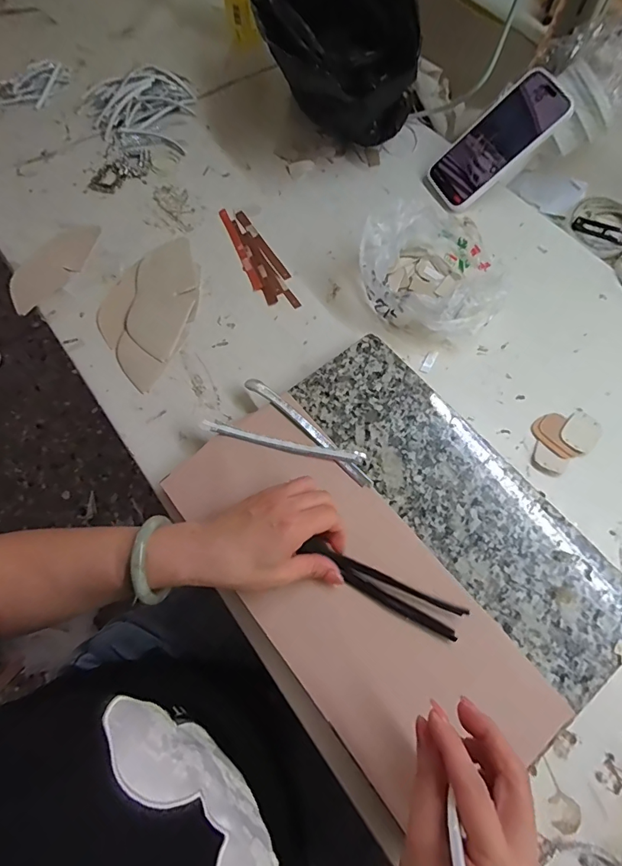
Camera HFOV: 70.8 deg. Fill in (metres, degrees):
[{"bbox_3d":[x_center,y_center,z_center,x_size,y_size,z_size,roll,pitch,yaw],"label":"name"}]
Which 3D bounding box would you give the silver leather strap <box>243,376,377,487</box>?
[{"bbox_3d":[-0.005,-0.005,0.443,0.170,0.007,0.015,42,74,16],"label":"silver leather strap"}]

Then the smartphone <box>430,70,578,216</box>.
[{"bbox_3d":[0.236,-0.374,0.564,0.167,0.013,0.091,-37,66,30],"label":"smartphone"}]

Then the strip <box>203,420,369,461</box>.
[{"bbox_3d":[-0.028,0.010,0.436,0.163,0.010,0.016,11,68,5],"label":"strip"}]

